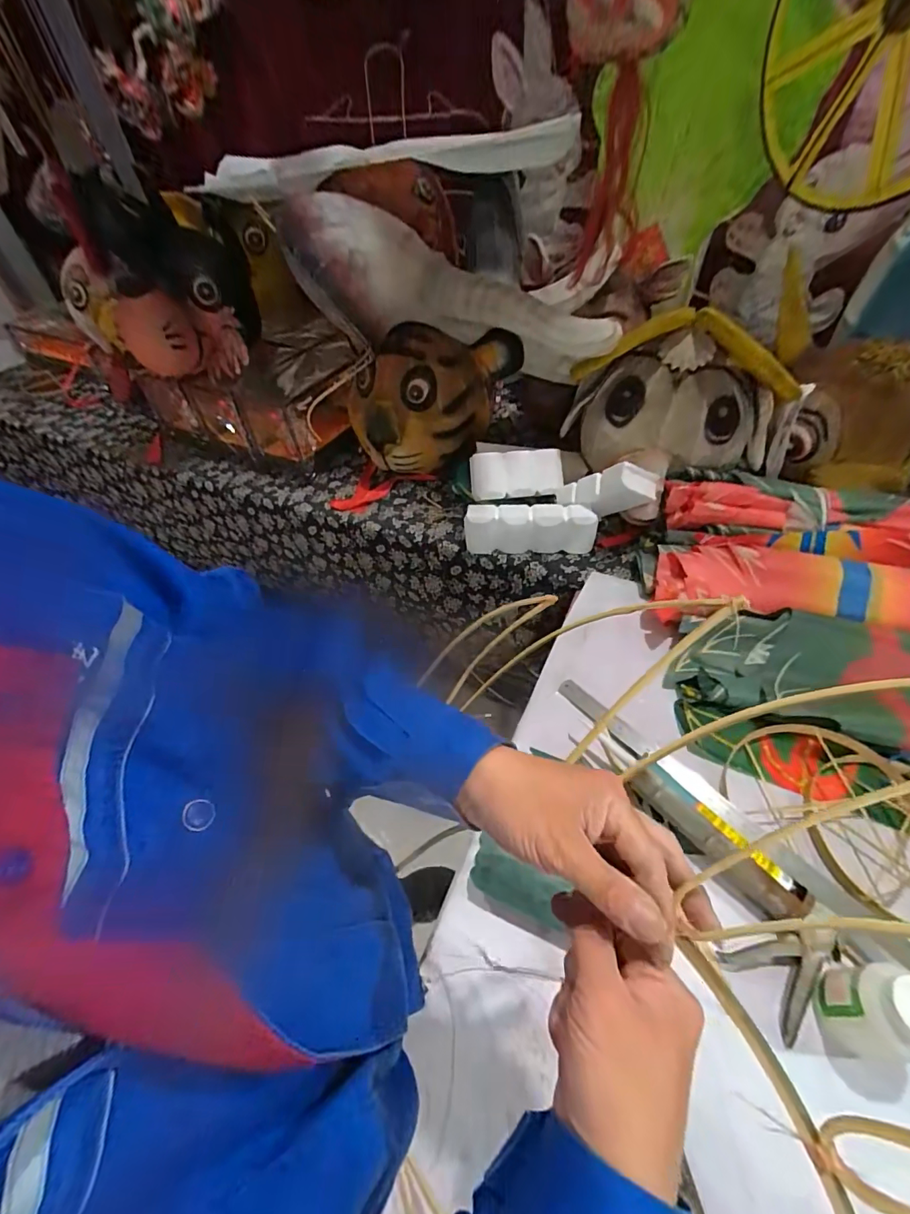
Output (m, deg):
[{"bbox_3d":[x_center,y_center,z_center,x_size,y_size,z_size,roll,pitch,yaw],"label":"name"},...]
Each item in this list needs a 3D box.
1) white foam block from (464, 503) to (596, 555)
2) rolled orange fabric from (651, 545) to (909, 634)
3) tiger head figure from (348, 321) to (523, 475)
[{"bbox_3d":[0.161,-0.172,1.041,0.278,0.096,0.057,2,50,5],"label":"white foam block"},{"bbox_3d":[0.650,-0.021,0.838,0.562,0.079,0.145,9,50,10],"label":"rolled orange fabric"},{"bbox_3d":[-0.060,-0.508,1.176,0.425,0.281,0.227,4,50,7],"label":"tiger head figure"}]

